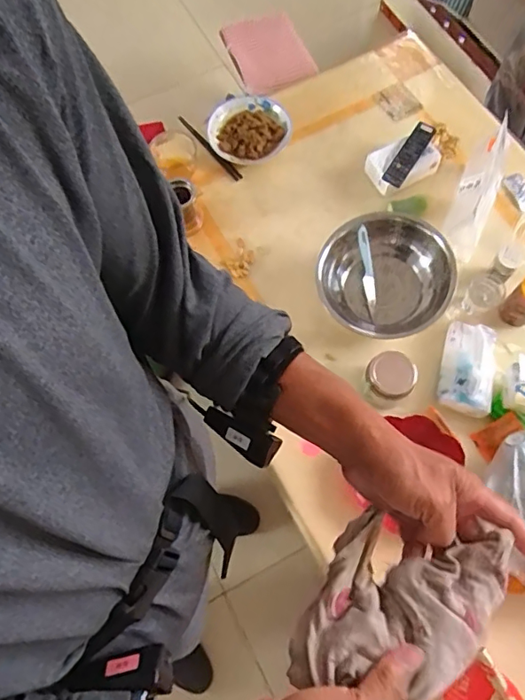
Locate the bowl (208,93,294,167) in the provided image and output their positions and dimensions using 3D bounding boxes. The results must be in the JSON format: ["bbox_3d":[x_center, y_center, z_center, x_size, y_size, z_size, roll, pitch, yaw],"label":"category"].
[{"bbox_3d":[-0.029,-0.515,1.221,0.189,0.043,0.183,-35,73,-10],"label":"bowl"}]

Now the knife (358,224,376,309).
[{"bbox_3d":[0.211,-0.167,1.052,0.022,0.015,0.164,-9,98,-1],"label":"knife"}]

